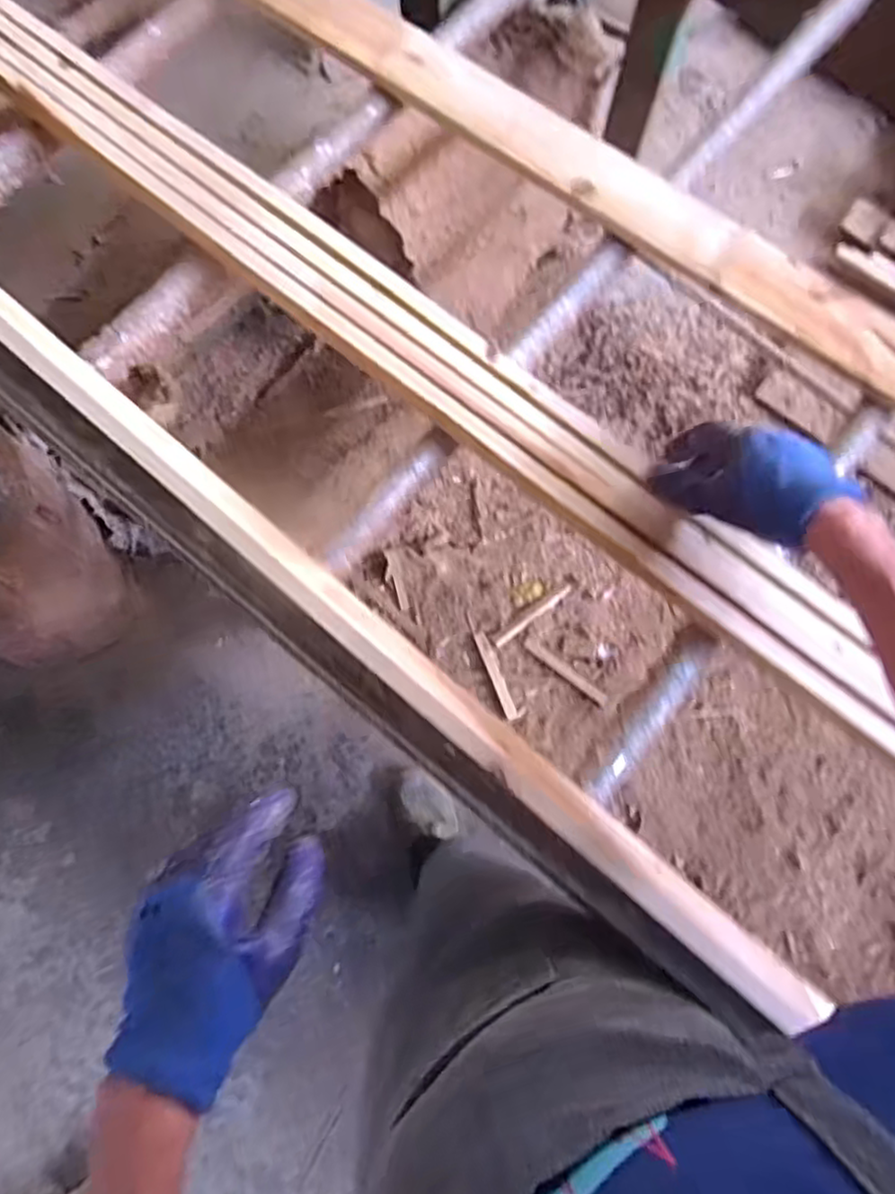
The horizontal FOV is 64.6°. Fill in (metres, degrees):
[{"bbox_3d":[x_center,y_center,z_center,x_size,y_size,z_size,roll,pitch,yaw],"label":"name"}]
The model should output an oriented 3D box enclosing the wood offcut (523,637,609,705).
[{"bbox_3d":[0.236,0.146,1.396,0.190,0.013,0.023,41,78,8],"label":"wood offcut"}]

